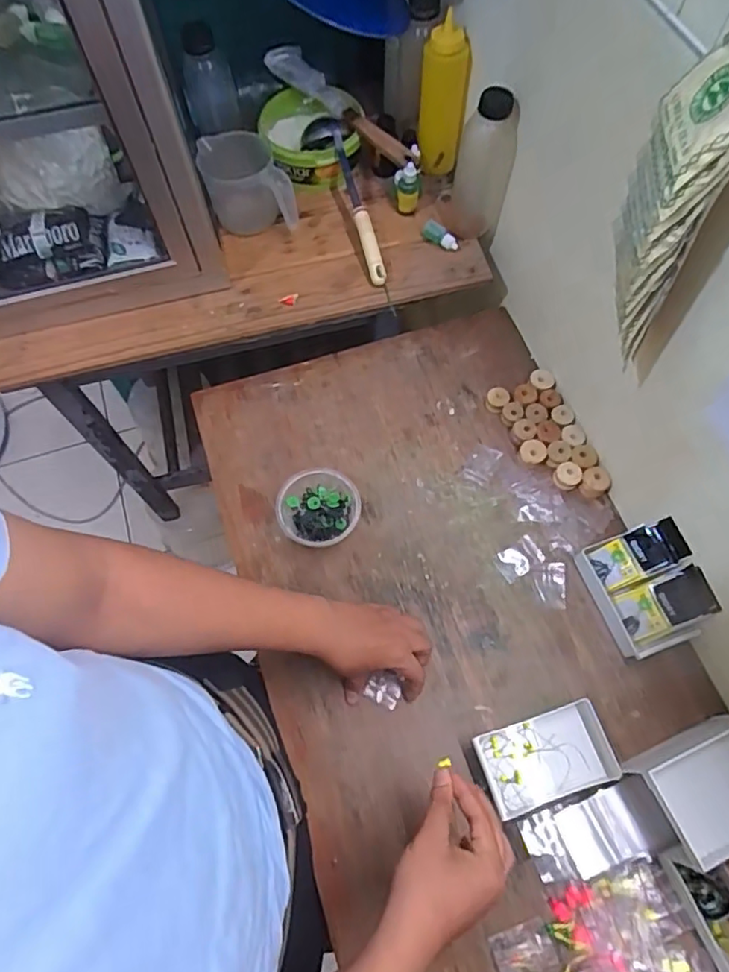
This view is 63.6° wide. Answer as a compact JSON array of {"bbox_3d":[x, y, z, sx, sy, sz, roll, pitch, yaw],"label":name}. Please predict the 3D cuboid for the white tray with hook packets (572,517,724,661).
[{"bbox_3d":[0.330,0.118,0.688,0.092,0.077,0.136,-18,67,-7],"label":"white tray with hook packets"}]

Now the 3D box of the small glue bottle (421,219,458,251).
[{"bbox_3d":[0.110,-0.362,0.848,0.060,0.017,0.026,33,70,14],"label":"small glue bottle"}]

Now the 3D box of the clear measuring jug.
[{"bbox_3d":[-0.164,-0.427,0.831,0.122,0.094,0.084,-9,66,-4],"label":"clear measuring jug"}]

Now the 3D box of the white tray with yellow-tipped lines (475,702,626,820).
[{"bbox_3d":[0.196,0.296,0.639,0.137,0.030,0.083,-17,67,-7],"label":"white tray with yellow-tipped lines"}]

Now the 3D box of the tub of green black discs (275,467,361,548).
[{"bbox_3d":[-0.058,0.032,0.747,0.104,0.057,0.096,-4,66,-1],"label":"tub of green black discs"}]

